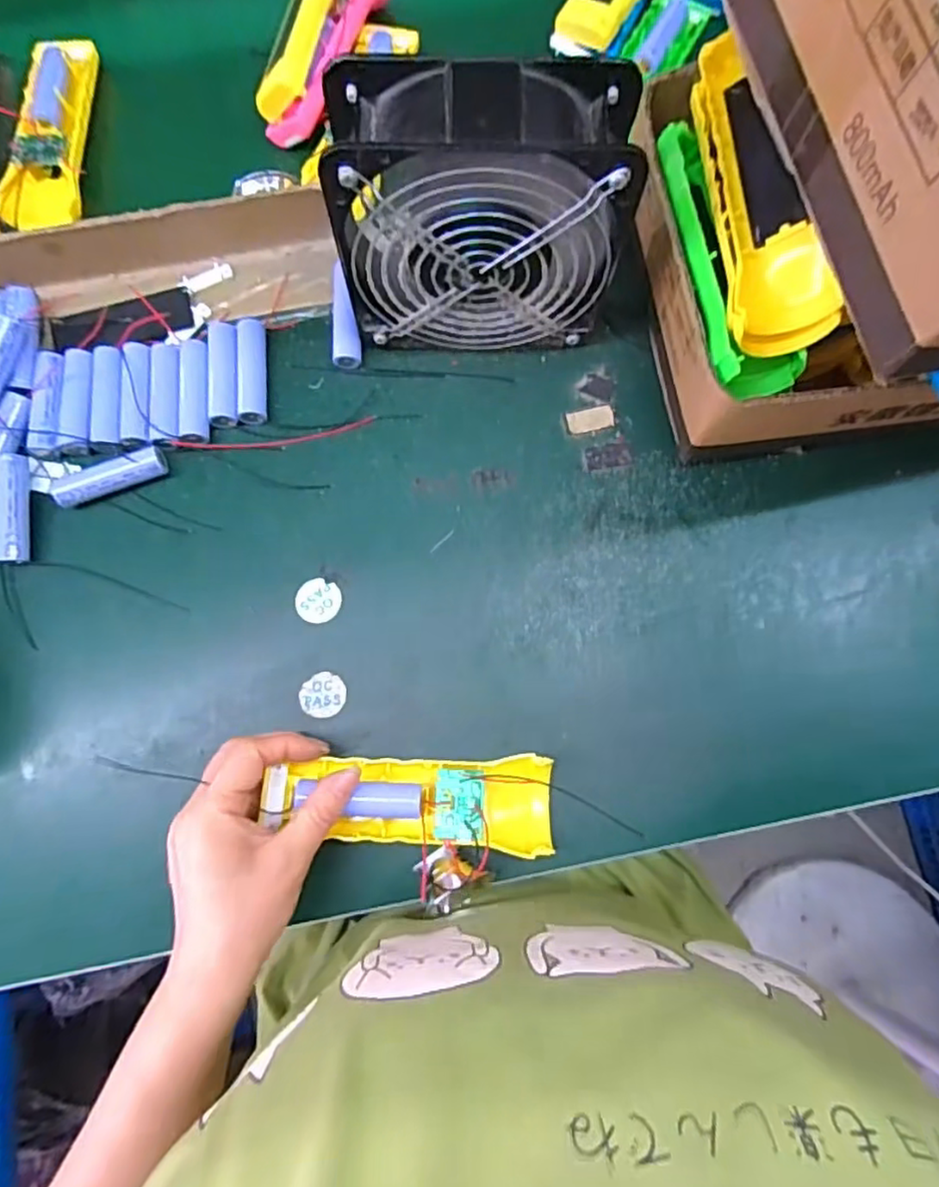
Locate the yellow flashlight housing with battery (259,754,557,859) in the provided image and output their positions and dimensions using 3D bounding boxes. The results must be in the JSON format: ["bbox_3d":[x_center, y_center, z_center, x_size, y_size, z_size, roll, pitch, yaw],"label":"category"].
[{"bbox_3d":[-0.030,0.110,0.348,0.151,0.030,0.047,4,80,-3],"label":"yellow flashlight housing with battery"}]

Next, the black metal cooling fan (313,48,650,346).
[{"bbox_3d":[0.006,-0.199,0.353,0.145,0.150,0.060,-1,79,0],"label":"black metal cooling fan"}]

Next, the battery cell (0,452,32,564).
[{"bbox_3d":[-0.273,-0.051,0.383,0.015,0.016,0.064,-2,78,2],"label":"battery cell"}]

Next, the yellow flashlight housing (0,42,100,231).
[{"bbox_3d":[-0.290,-0.321,0.444,0.048,0.027,0.144,-2,78,2],"label":"yellow flashlight housing"}]

